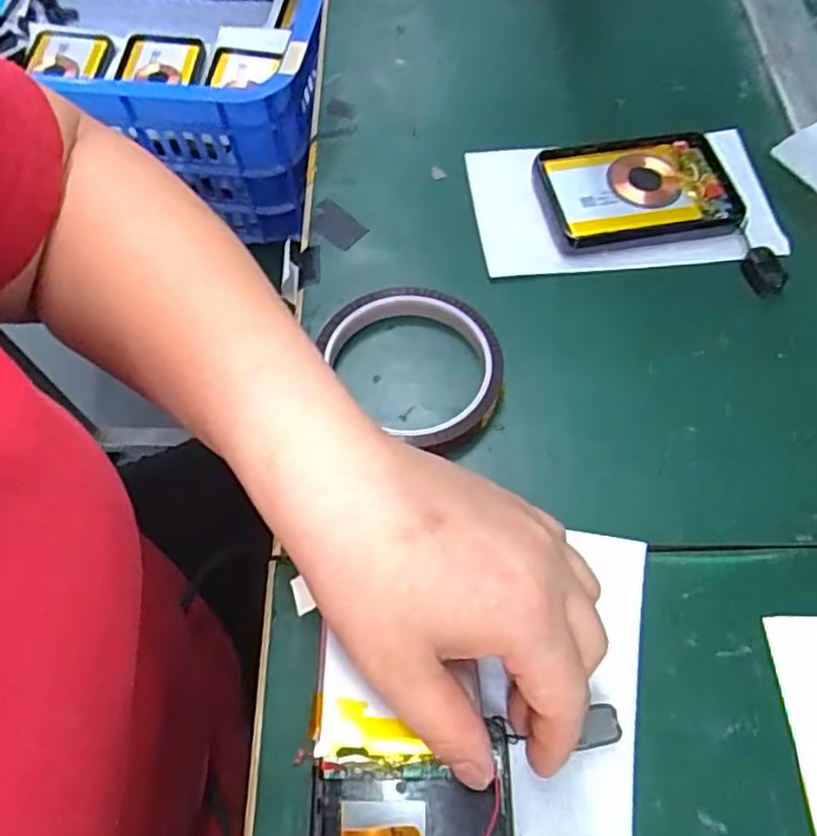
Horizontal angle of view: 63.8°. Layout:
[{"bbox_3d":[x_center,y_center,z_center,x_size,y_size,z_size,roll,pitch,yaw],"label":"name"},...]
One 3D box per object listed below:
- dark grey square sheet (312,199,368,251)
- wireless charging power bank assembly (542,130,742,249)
[{"bbox_3d":[-0.042,-0.112,0.383,0.035,0.004,0.022,37,70,19],"label":"dark grey square sheet"},{"bbox_3d":[0.133,-0.132,0.380,0.102,0.013,0.069,-9,62,-2],"label":"wireless charging power bank assembly"}]

